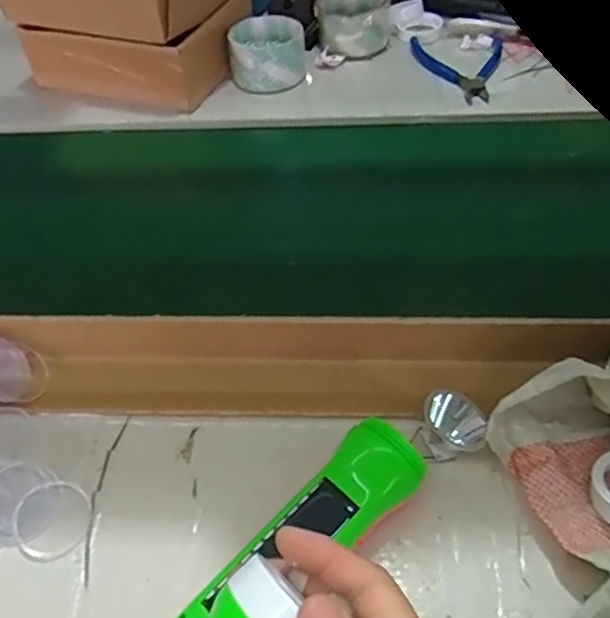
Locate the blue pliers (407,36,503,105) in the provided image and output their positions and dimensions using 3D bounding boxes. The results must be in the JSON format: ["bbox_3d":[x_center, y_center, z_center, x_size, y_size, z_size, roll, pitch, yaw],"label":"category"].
[{"bbox_3d":[0.164,-0.271,0.717,0.104,0.010,0.125,8,51,11],"label":"blue pliers"}]

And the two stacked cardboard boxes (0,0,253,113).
[{"bbox_3d":[-0.185,-0.357,0.728,0.227,0.133,0.224,15,53,17],"label":"two stacked cardboard boxes"}]

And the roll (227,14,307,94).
[{"bbox_3d":[-0.043,-0.287,0.723,0.082,0.052,0.078,-2,50,3],"label":"roll"}]

